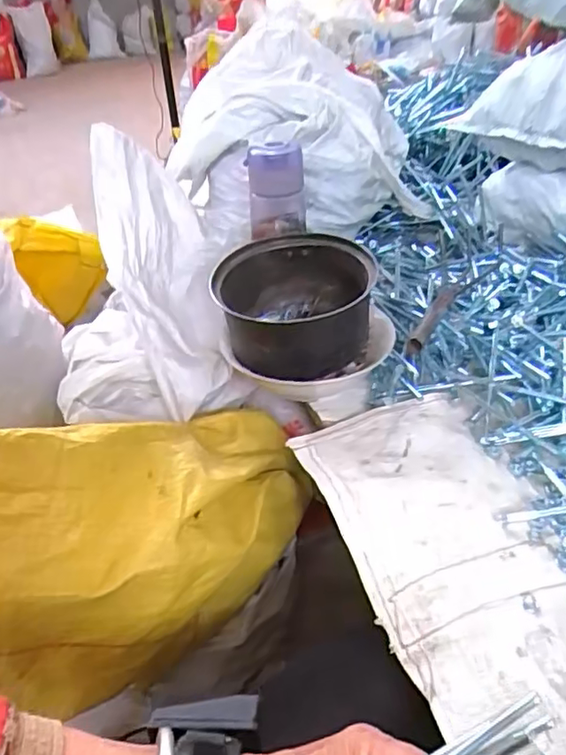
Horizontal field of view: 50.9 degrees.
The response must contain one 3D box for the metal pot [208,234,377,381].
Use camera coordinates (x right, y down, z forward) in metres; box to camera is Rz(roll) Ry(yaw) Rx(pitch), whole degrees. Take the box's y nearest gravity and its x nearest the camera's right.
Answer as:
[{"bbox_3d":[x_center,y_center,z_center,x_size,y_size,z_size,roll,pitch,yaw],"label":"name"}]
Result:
[{"bbox_3d":[0.009,-0.076,0.653,0.169,0.089,0.182,-1,37,5],"label":"metal pot"}]

